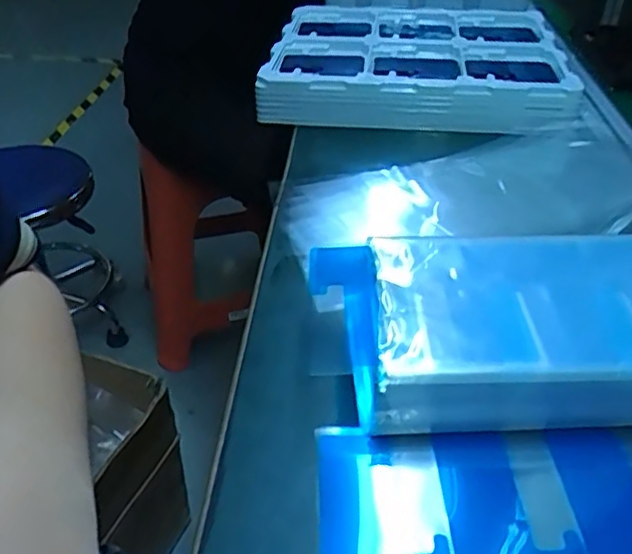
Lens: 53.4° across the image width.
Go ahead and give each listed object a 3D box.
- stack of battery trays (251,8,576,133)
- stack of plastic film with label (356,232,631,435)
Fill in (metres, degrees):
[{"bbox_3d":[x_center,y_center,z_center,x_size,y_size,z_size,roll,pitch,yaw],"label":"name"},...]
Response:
[{"bbox_3d":[0.116,-0.246,0.746,0.327,0.077,0.291,6,37,7],"label":"stack of battery trays"},{"bbox_3d":[0.175,0.022,0.368,0.304,0.047,0.126,0,37,-1],"label":"stack of plastic film with label"}]

